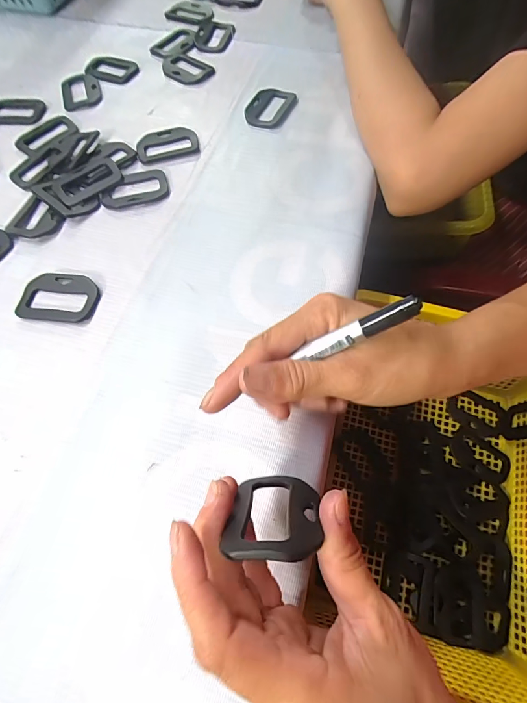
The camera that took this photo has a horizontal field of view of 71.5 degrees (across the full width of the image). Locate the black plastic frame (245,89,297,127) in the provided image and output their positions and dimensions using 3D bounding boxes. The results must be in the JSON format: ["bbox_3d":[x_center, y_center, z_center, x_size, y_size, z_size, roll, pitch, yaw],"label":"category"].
[{"bbox_3d":[0.005,-0.257,0.385,0.043,0.006,0.058,23,67,13],"label":"black plastic frame"}]

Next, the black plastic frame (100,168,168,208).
[{"bbox_3d":[-0.120,-0.151,0.340,0.061,0.004,0.041,-13,64,-4],"label":"black plastic frame"}]

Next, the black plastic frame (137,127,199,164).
[{"bbox_3d":[-0.096,-0.207,0.365,0.060,0.005,0.044,-19,65,-7],"label":"black plastic frame"}]

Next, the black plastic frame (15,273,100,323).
[{"bbox_3d":[-0.160,-0.042,0.288,0.058,0.007,0.042,2,64,3],"label":"black plastic frame"}]

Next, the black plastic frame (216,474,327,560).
[{"bbox_3d":[0.005,0.072,0.166,0.039,0.061,0.004,0,97,5],"label":"black plastic frame"}]

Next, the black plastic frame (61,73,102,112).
[{"bbox_3d":[-0.205,-0.292,0.410,0.042,0.005,0.057,-18,65,-6],"label":"black plastic frame"}]

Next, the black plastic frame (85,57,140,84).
[{"bbox_3d":[-0.177,-0.330,0.428,0.057,0.009,0.040,16,66,10],"label":"black plastic frame"}]

